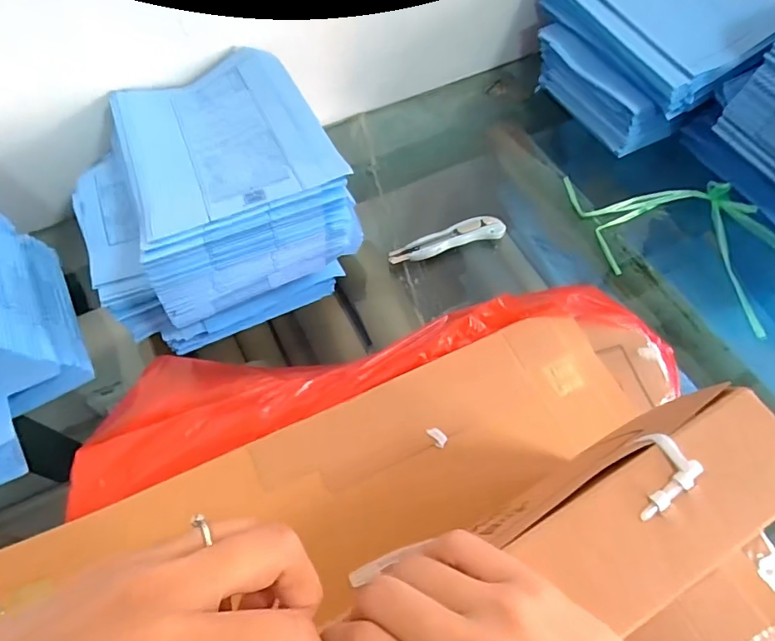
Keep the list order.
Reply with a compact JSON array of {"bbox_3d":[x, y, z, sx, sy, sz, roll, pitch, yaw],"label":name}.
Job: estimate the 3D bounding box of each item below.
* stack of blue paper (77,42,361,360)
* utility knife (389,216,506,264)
[{"bbox_3d":[-0.217,-0.143,0.614,0.299,0.177,0.301,-23,61,-14],"label":"stack of blue paper"},{"bbox_3d":[0.082,-0.112,0.699,0.163,0.013,0.037,-16,60,-10],"label":"utility knife"}]

